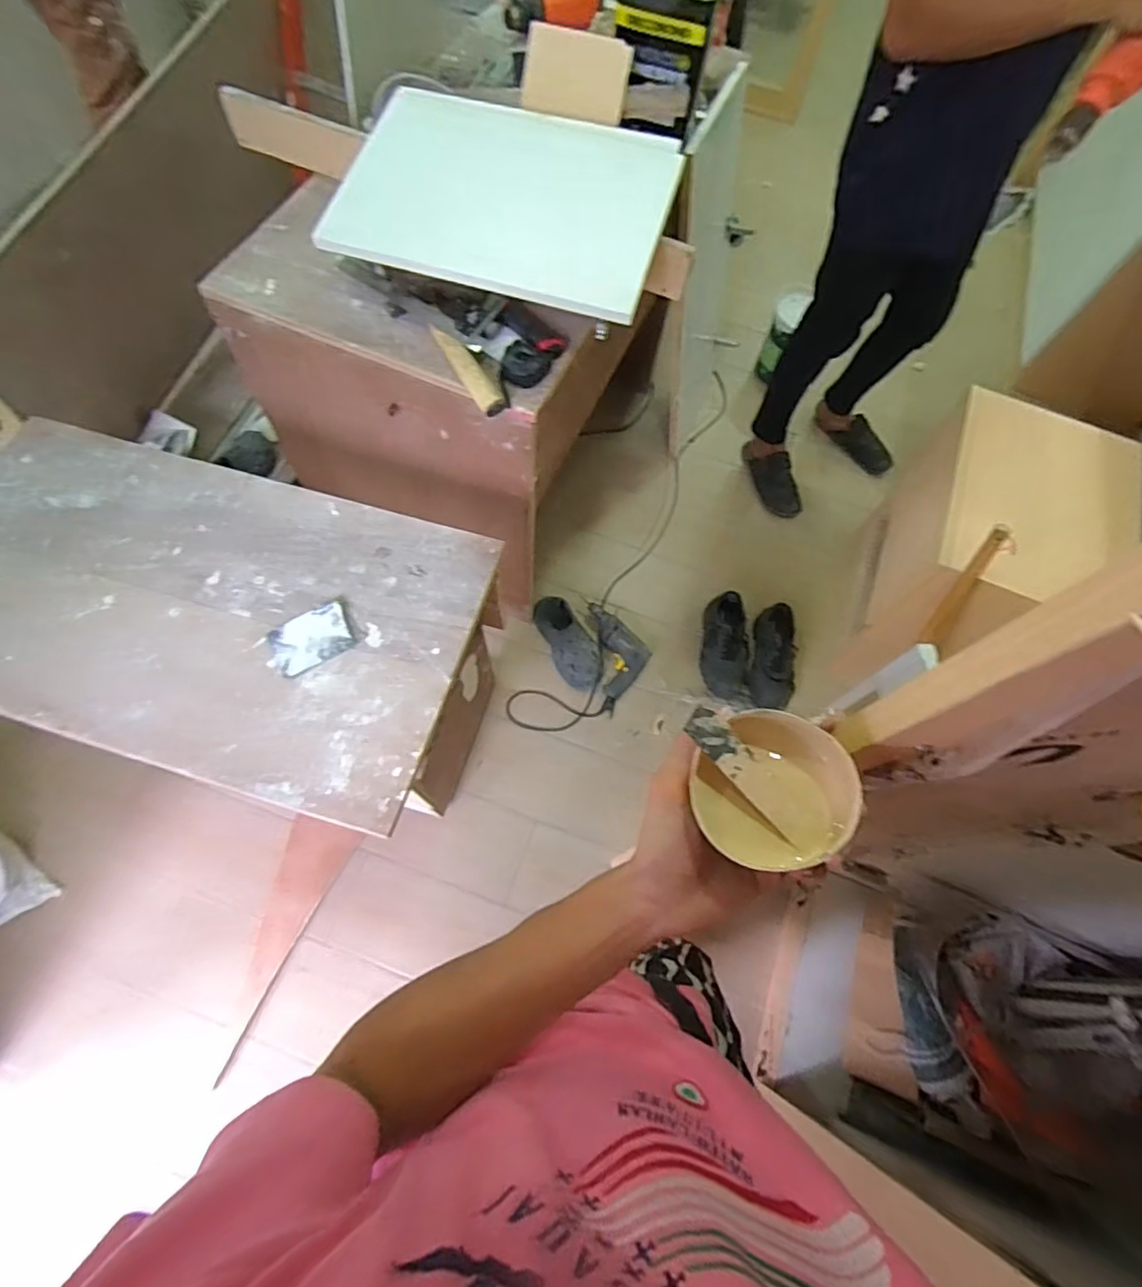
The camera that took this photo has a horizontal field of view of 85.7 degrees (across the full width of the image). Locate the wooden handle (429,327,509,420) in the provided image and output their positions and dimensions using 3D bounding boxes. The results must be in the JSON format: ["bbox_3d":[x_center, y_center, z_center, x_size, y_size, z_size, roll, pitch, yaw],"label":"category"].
[{"bbox_3d":[-0.165,-0.437,0.976,0.041,0.028,0.187,-30,72,-16],"label":"wooden handle"}]

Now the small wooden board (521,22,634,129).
[{"bbox_3d":[0.009,-0.998,1.084,0.183,0.116,0.019,12,32,0],"label":"small wooden board"}]

